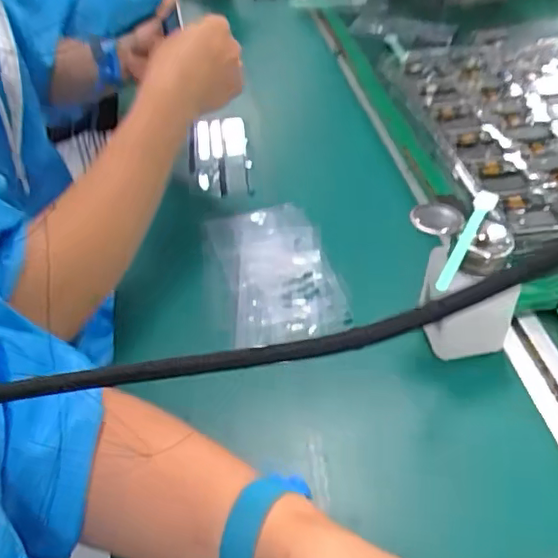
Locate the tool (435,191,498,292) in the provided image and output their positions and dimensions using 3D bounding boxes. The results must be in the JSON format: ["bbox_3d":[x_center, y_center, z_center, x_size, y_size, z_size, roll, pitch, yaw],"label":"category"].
[{"bbox_3d":[0.128,-0.028,0.403,0.014,0.009,0.112,19,49,20],"label":"tool"}]

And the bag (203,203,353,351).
[{"bbox_3d":[-0.005,-0.001,0.536,0.101,0.034,0.176,-12,44,-8],"label":"bag"}]

